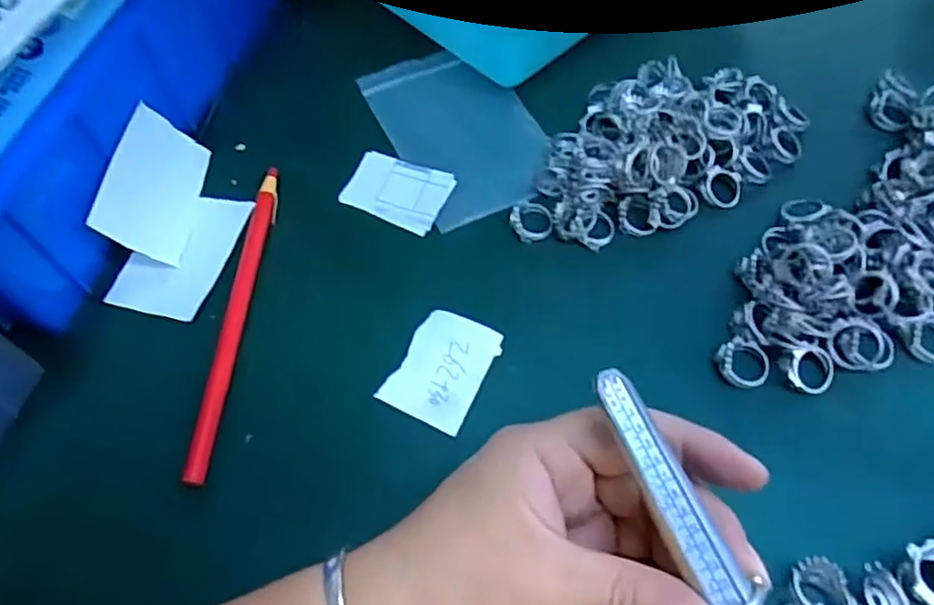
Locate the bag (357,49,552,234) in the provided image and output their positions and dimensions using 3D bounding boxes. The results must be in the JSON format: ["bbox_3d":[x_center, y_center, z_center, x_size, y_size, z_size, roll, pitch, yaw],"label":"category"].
[{"bbox_3d":[-0.003,-0.099,0.374,0.077,0.004,0.124,-23,62,-10],"label":"bag"}]

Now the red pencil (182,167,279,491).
[{"bbox_3d":[-0.108,0.003,0.320,0.010,0.007,0.164,2,61,4],"label":"red pencil"}]

